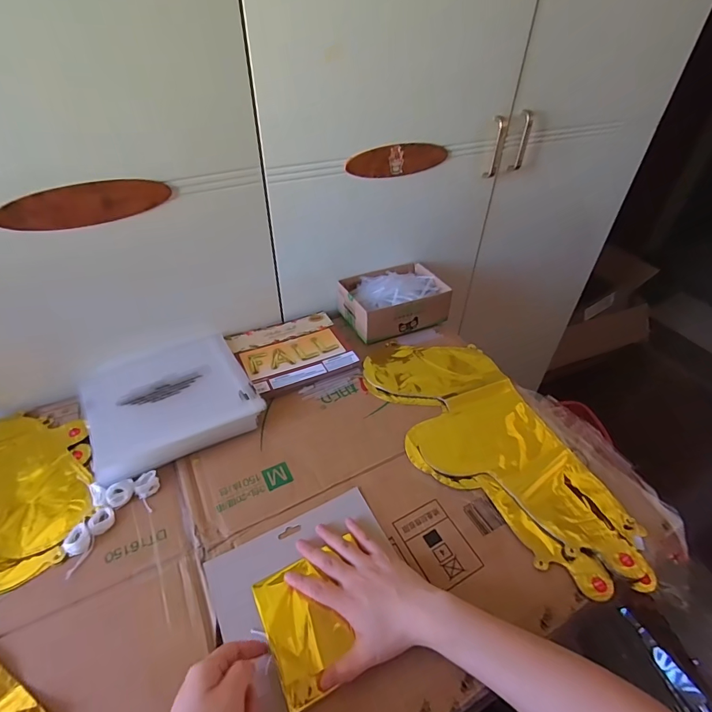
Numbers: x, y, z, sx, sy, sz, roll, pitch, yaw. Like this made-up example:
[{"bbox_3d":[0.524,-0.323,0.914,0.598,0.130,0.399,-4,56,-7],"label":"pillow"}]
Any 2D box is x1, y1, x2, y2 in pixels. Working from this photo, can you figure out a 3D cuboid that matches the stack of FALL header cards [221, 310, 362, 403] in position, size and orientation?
[{"bbox_3d":[-0.110,-0.011,0.700,0.180,0.011,0.169,-20,48,-23],"label":"stack of FALL header cards"}]

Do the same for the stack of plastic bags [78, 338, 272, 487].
[{"bbox_3d":[-0.274,0.059,0.595,0.217,0.028,0.213,-21,48,-24],"label":"stack of plastic bags"}]

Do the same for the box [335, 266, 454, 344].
[{"bbox_3d":[0.070,-0.111,0.765,0.188,0.068,0.141,-15,46,-19],"label":"box"}]

